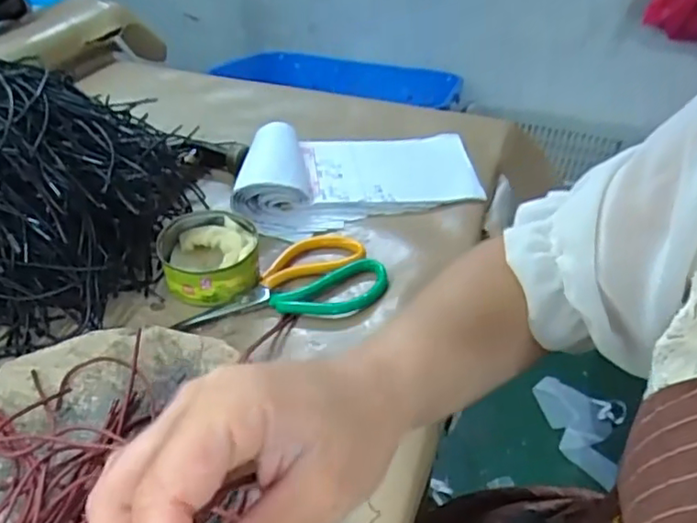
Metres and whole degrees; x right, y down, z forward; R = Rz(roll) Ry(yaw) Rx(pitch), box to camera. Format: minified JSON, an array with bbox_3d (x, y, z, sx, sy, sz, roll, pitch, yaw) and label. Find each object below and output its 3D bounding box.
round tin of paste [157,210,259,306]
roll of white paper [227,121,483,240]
[{"bbox_3d":[-0.118,-0.005,0.504,0.080,0.036,0.074,-4,40,-7],"label":"round tin of paste"},{"bbox_3d":[0.008,-0.097,0.612,0.252,0.042,0.125,-10,41,-13],"label":"roll of white paper"}]

